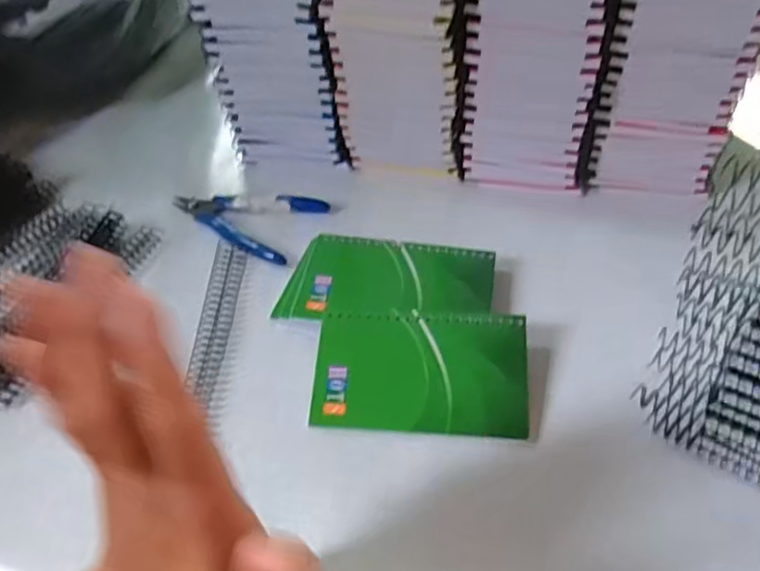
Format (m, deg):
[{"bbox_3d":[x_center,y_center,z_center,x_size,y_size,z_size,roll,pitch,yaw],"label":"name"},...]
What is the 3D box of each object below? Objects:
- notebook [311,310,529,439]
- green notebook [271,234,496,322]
[{"bbox_3d":[0.025,0.052,0.402,0.128,0.004,0.075,2,66,6],"label":"notebook"},{"bbox_3d":[0.007,-0.005,0.450,0.138,0.008,0.075,5,48,9],"label":"green notebook"}]

